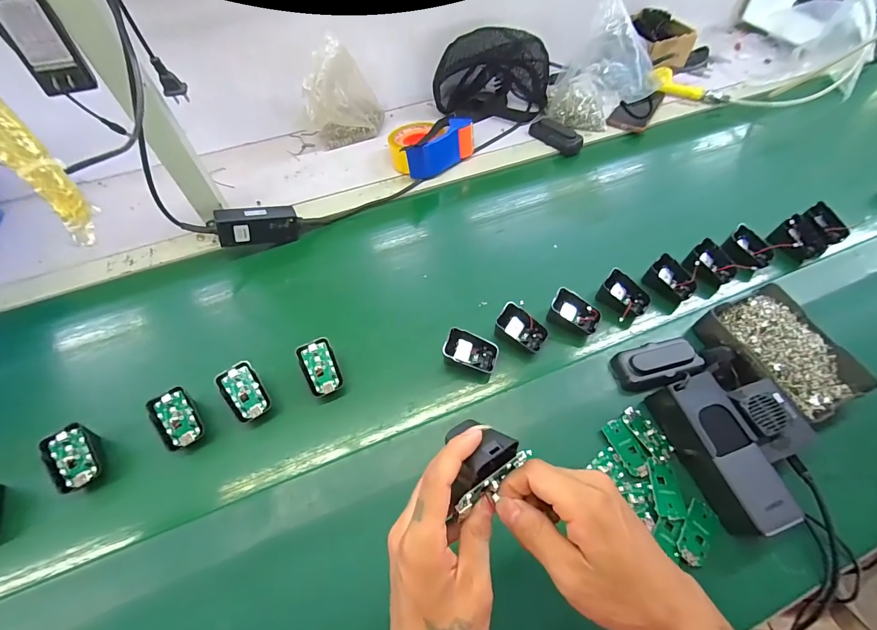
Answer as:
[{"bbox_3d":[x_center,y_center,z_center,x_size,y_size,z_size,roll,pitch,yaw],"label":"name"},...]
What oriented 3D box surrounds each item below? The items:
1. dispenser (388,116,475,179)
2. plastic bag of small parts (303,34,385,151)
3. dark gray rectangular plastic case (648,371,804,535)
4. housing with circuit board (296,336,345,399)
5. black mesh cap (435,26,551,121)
[{"bbox_3d":[-0.019,-0.323,0.714,0.147,0.065,0.108,-26,58,-17],"label":"dispenser"},{"bbox_3d":[-0.181,-0.418,0.723,0.141,0.150,0.084,-12,55,-8],"label":"plastic bag of small parts"},{"bbox_3d":[0.302,0.144,0.407,0.061,0.058,0.157,-15,55,-10],"label":"dark gray rectangular plastic case"},{"bbox_3d":[-0.148,0.065,0.475,0.042,0.018,0.066,-23,63,-13],"label":"housing with circuit board"},{"bbox_3d":[0.118,-0.498,0.772,0.190,0.135,0.171,27,59,18],"label":"black mesh cap"}]

